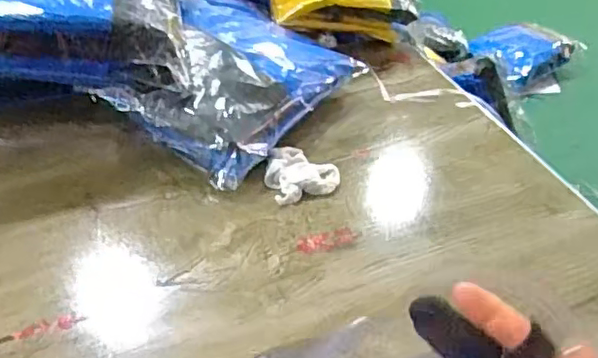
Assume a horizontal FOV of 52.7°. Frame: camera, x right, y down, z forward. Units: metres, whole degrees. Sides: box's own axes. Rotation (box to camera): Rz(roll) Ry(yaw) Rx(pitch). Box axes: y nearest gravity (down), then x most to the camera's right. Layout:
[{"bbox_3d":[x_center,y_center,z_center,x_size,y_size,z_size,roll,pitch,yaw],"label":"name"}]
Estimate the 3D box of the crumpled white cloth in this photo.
[{"bbox_3d":[0.002,-0.009,0.744,0.088,0.018,0.083,-12,46,-19],"label":"crumpled white cloth"}]

